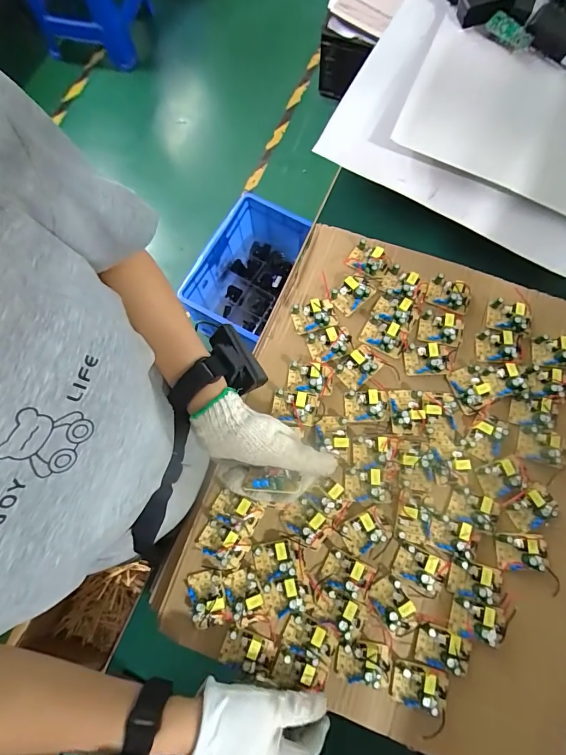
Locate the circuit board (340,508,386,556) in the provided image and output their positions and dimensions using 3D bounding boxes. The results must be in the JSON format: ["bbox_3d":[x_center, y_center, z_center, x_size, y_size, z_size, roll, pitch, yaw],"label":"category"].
[{"bbox_3d":[0.086,0.163,0.393,0.039,0.011,0.034,-34,79,-6],"label":"circuit board"}]

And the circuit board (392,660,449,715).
[{"bbox_3d":[0.135,0.299,0.359,0.052,0.014,0.035,11,77,4],"label":"circuit board"}]

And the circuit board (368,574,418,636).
[{"bbox_3d":[0.112,0.231,0.377,0.033,0.012,0.053,-32,78,-6],"label":"circuit board"}]

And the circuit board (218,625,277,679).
[{"bbox_3d":[-0.035,0.274,0.369,0.052,0.014,0.032,19,78,5],"label":"circuit board"}]

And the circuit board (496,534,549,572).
[{"bbox_3d":[0.250,0.182,0.387,0.052,0.016,0.034,2,77,1],"label":"circuit board"}]

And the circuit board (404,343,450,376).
[{"bbox_3d":[0.169,-0.021,0.437,0.050,0.014,0.035,0,77,1],"label":"circuit board"}]

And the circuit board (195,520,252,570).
[{"bbox_3d":[-0.064,0.176,0.396,0.053,0.014,0.035,29,79,7],"label":"circuit board"}]

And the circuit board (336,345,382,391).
[{"bbox_3d":[0.089,-0.012,0.435,0.048,0.017,0.035,-43,80,-8],"label":"circuit board"}]

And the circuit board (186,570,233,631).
[{"bbox_3d":[-0.077,0.227,0.382,0.037,0.014,0.052,-13,77,-2],"label":"circuit board"}]

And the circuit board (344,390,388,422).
[{"bbox_3d":[0.095,0.031,0.423,0.047,0.013,0.033,-2,77,1],"label":"circuit board"}]

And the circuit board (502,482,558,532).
[{"bbox_3d":[0.265,0.137,0.397,0.050,0.016,0.039,-38,79,-7],"label":"circuit board"}]

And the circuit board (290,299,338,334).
[{"bbox_3d":[0.038,-0.075,0.452,0.051,0.017,0.035,-8,77,-1],"label":"circuit board"}]

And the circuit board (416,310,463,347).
[{"bbox_3d":[0.188,-0.057,0.444,0.050,0.014,0.036,11,77,4],"label":"circuit board"}]

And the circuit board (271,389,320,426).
[{"bbox_3d":[0.014,0.034,0.426,0.050,0.013,0.035,13,78,4],"label":"circuit board"}]

